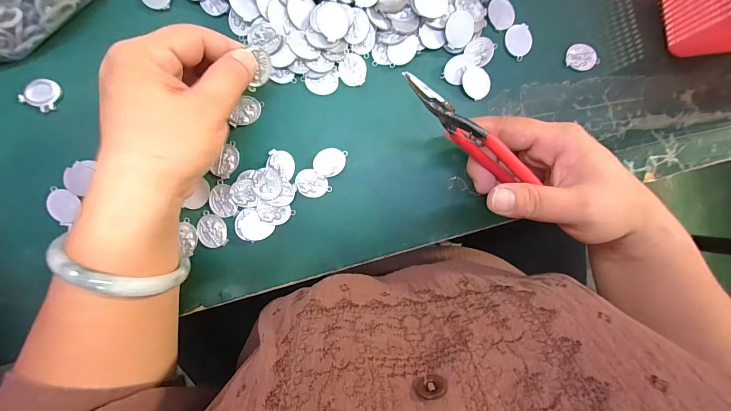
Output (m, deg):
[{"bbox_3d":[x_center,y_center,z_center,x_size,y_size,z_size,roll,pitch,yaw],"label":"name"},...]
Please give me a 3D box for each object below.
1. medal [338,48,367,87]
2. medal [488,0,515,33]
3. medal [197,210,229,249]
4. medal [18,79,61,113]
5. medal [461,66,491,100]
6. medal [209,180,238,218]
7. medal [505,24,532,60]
[{"bbox_3d":[-0.010,-0.106,0.260,0.021,0.004,0.025,7,90,-6],"label":"medal"},{"bbox_3d":[0.107,-0.154,0.267,0.021,0.004,0.027,-29,93,-5],"label":"medal"},{"bbox_3d":[-0.117,0.018,0.255,0.020,0.004,0.028,-12,92,-5],"label":"medal"},{"bbox_3d":[-0.237,-0.081,0.245,0.023,0.004,0.023,28,88,-5],"label":"medal"},{"bbox_3d":[0.088,-0.097,0.266,0.022,0.004,0.025,-29,93,-5],"label":"medal"},{"bbox_3d":[-0.110,-0.004,0.255,0.018,0.004,0.028,-19,92,-4],"label":"medal"},{"bbox_3d":[0.123,-0.131,0.267,0.020,0.004,0.027,-12,92,-5],"label":"medal"}]

